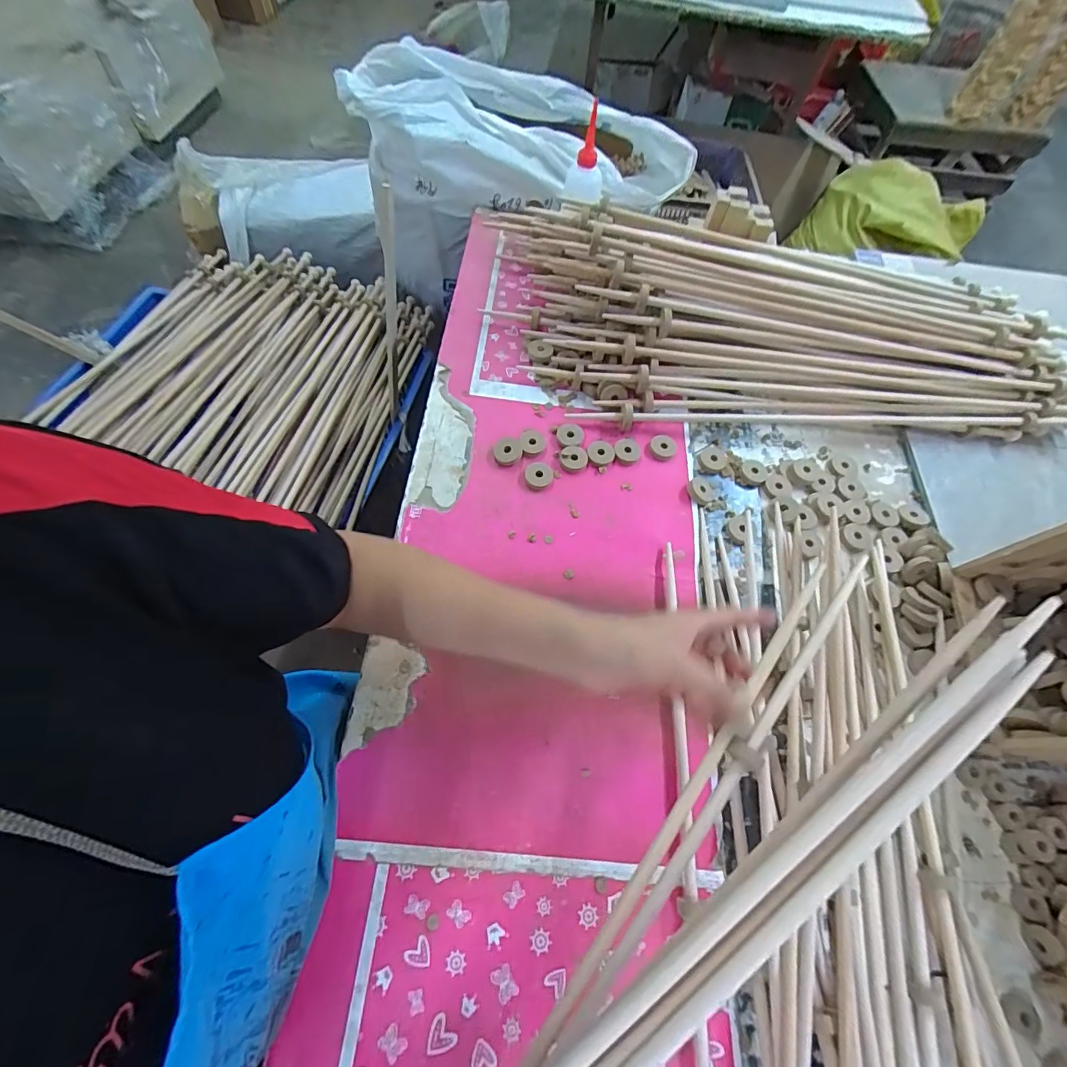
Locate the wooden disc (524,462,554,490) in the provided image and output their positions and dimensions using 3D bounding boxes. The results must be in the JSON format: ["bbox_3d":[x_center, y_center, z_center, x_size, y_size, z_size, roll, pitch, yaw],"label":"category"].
[{"bbox_3d":[0.007,-0.072,0.564,0.036,0.006,0.036,1,64,-3],"label":"wooden disc"}]

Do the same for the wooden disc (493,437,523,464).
[{"bbox_3d":[-0.032,-0.105,0.573,0.035,0.009,0.036,1,64,-3],"label":"wooden disc"}]

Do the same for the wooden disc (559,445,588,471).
[{"bbox_3d":[0.051,-0.096,0.580,0.035,0.008,0.032,1,64,-3],"label":"wooden disc"}]

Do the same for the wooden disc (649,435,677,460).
[{"bbox_3d":[0.171,-0.114,0.599,0.033,0.007,0.038,41,69,15],"label":"wooden disc"}]

